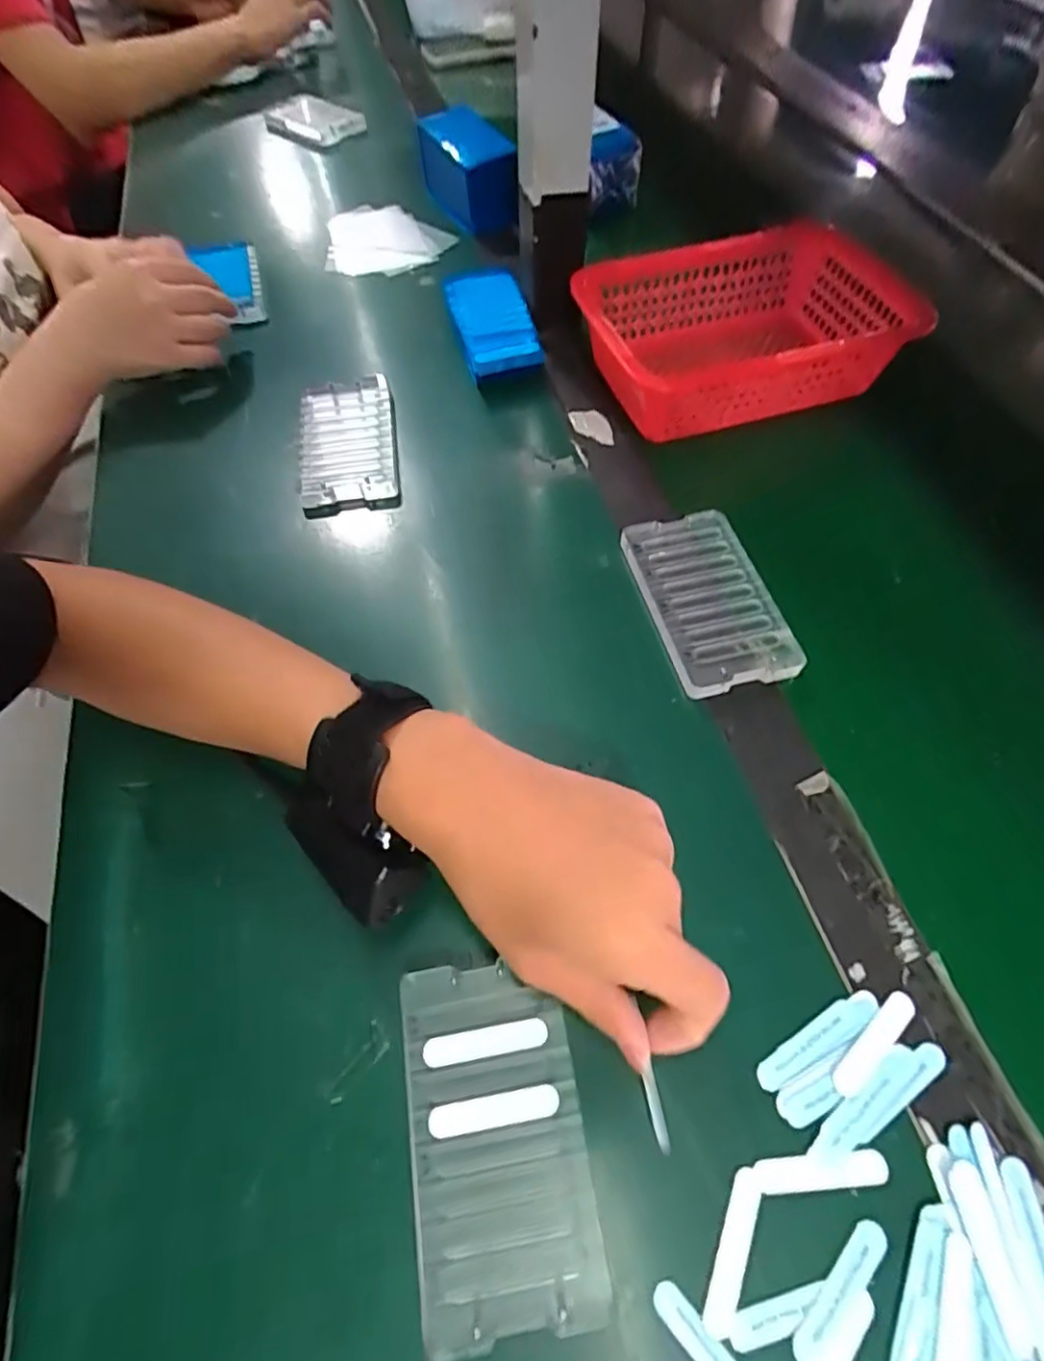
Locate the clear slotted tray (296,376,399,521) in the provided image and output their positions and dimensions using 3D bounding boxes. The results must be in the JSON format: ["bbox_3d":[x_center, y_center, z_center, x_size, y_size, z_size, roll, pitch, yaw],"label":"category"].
[{"bbox_3d":[-0.125,-0.171,0.451,0.069,0.019,0.112,-8,60,-1],"label":"clear slotted tray"}]

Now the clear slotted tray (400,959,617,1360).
[{"bbox_3d":[-0.010,0.179,0.249,0.066,0.012,0.118,-10,60,-2],"label":"clear slotted tray"}]

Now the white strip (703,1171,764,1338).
[{"bbox_3d":[0.078,0.210,0.231,0.010,0.004,0.051,20,63,14],"label":"white strip"}]

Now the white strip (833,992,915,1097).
[{"bbox_3d":[0.147,0.150,0.261,0.050,0.004,0.011,-39,65,-18],"label":"white strip"}]

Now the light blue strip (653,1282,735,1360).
[{"bbox_3d":[0.067,0.235,0.217,0.010,0.004,0.050,-40,65,-18],"label":"light blue strip"}]

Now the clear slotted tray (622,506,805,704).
[{"bbox_3d":[0.110,-0.049,0.376,0.072,0.013,0.120,-14,60,-5],"label":"clear slotted tray"}]

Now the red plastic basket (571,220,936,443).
[{"bbox_3d":[0.158,-0.261,0.468,0.218,0.055,0.147,-20,61,-8],"label":"red plastic basket"}]

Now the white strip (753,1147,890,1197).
[{"bbox_3d":[0.116,0.189,0.241,0.049,0.004,0.011,-6,60,0],"label":"white strip"}]

